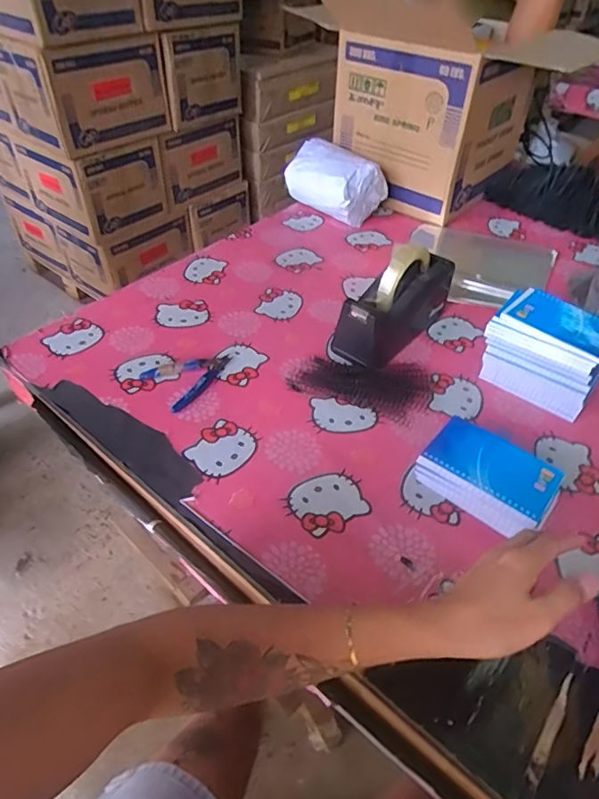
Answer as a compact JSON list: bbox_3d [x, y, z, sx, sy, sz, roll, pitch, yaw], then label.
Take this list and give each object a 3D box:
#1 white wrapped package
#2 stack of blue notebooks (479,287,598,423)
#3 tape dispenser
[{"bbox_3d":[0.067,-0.440,1.034,0.119,0.112,0.196,-28,52,-26],"label":"white wrapped package"},{"bbox_3d":[0.323,-0.060,0.669,0.145,0.110,0.089,32,52,27],"label":"stack of blue notebooks"},{"bbox_3d":[0.140,-0.139,0.728,0.074,0.125,0.214,34,53,29],"label":"tape dispenser"}]

